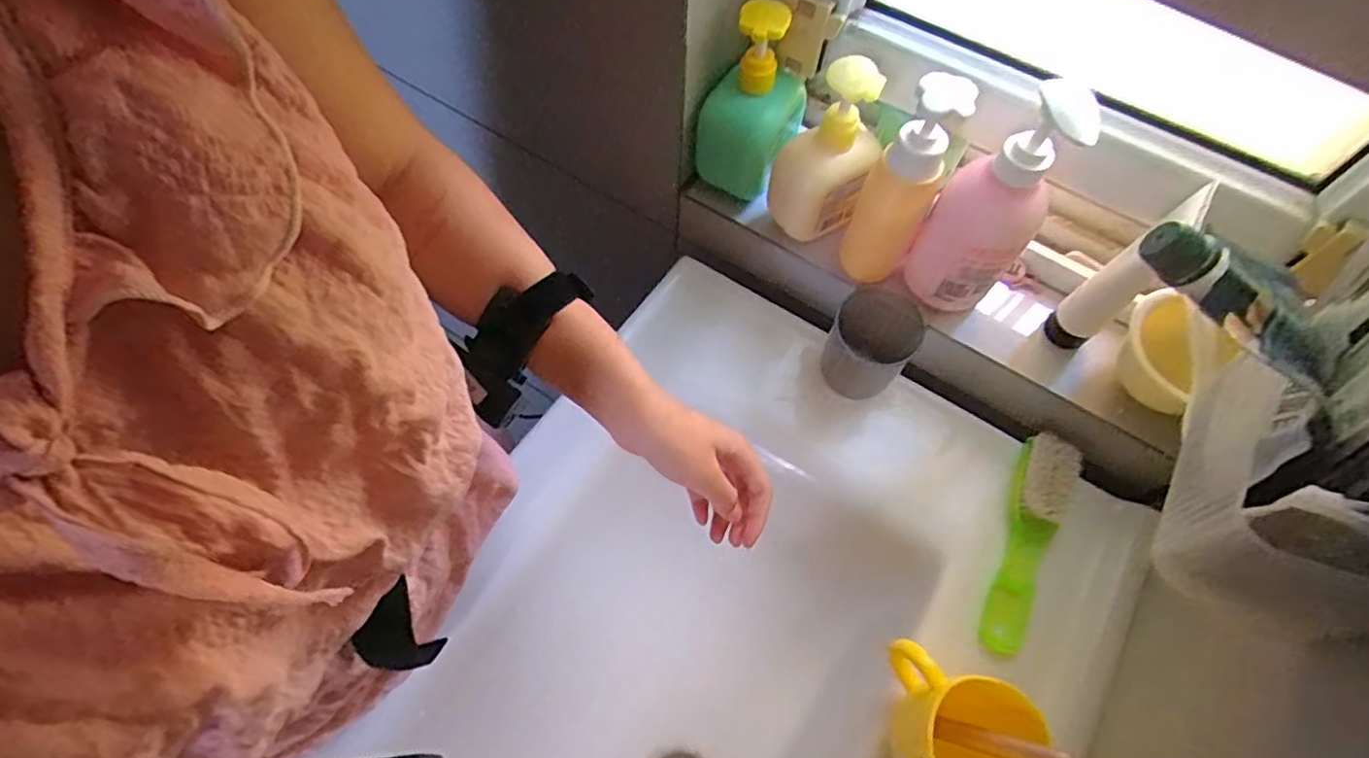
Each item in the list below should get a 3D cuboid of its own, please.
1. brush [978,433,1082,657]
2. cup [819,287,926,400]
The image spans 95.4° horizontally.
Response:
[{"bbox_3d":[0.283,0.129,0.508,0.041,0.025,0.186,23,64,9],"label":"brush"},{"bbox_3d":[0.163,-0.026,0.560,0.069,0.092,0.067,1,63,-2],"label":"cup"}]

